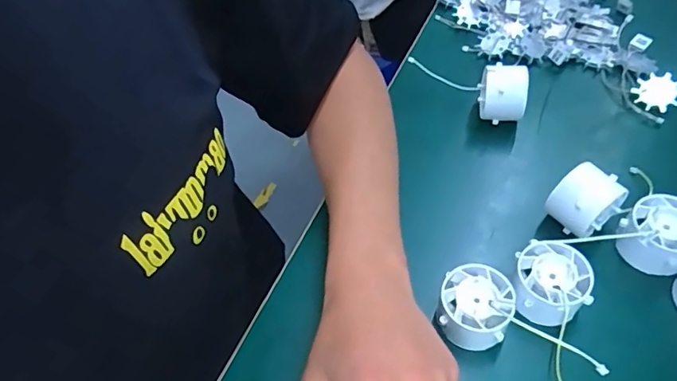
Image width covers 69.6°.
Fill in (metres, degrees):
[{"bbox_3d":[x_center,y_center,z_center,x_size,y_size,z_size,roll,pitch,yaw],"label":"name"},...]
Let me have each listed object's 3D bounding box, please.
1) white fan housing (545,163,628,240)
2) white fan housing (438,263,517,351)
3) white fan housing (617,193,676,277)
[{"bbox_3d":[0.190,0.012,0.381,0.043,0.052,0.039,-31,57,-17],"label":"white fan housing"},{"bbox_3d":[0.096,0.082,0.343,0.048,0.030,0.050,-2,54,3],"label":"white fan housing"},{"bbox_3d":[0.241,0.035,0.370,0.049,0.042,0.053,-2,54,3],"label":"white fan housing"}]

